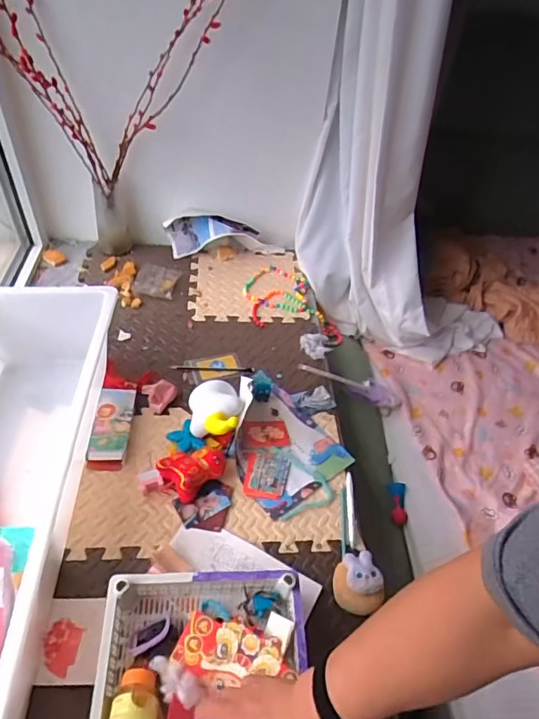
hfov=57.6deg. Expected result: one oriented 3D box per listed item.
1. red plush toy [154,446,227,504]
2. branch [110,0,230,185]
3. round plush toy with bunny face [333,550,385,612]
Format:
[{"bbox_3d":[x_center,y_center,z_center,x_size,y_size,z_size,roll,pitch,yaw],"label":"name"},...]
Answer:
[{"bbox_3d":[-0.136,0.196,0.876,0.104,0.053,0.079,-28,54,-29],"label":"red plush toy"},{"bbox_3d":[-0.221,-0.600,1.048,0.066,0.554,0.096,29,38,-25],"label":"branch"},{"bbox_3d":[0.138,0.347,0.766,0.073,0.056,0.081,15,45,9],"label":"round plush toy with bunny face"}]

